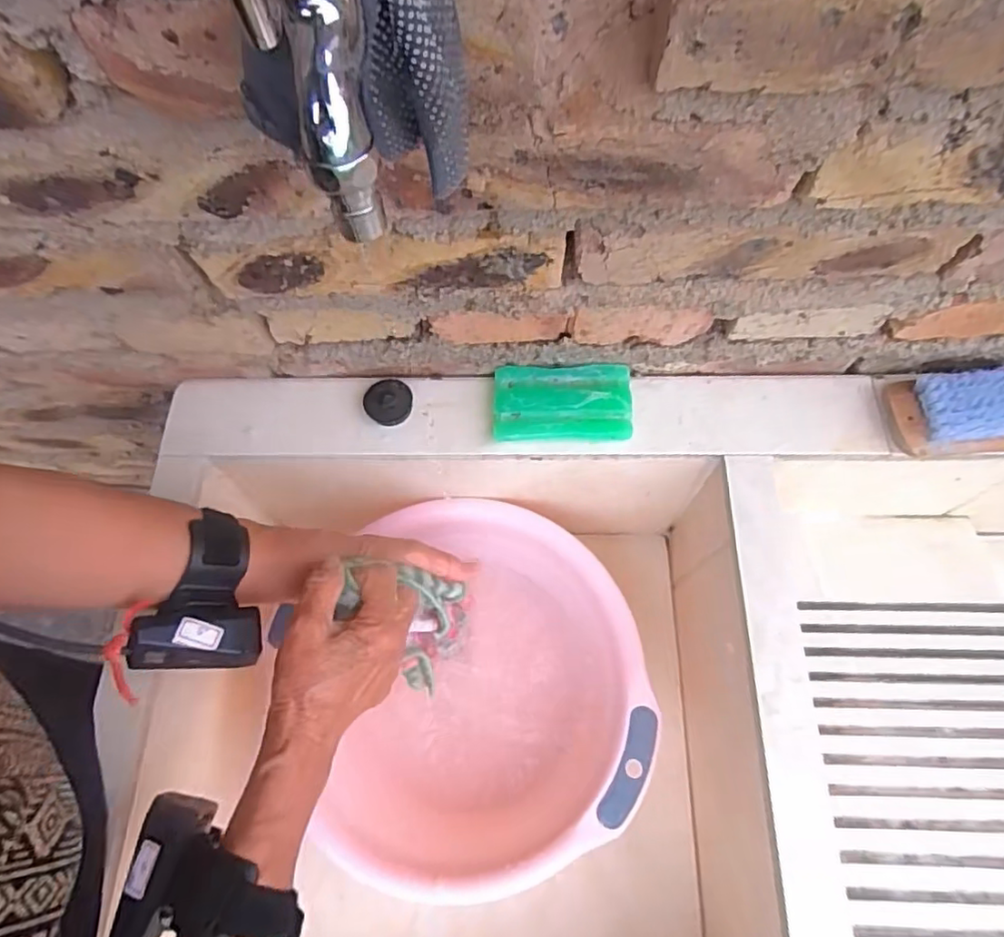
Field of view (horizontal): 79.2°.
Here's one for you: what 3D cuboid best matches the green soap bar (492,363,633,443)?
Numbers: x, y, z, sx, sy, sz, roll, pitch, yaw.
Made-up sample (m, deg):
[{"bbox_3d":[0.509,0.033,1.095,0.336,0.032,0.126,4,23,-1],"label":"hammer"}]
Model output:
[{"bbox_3d":[0.046,-0.049,0.464,0.102,0.018,0.058,0,70,2],"label":"green soap bar"}]

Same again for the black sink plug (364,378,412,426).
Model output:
[{"bbox_3d":[-0.089,-0.051,0.473,0.036,0.014,0.035,-1,70,2],"label":"black sink plug"}]

